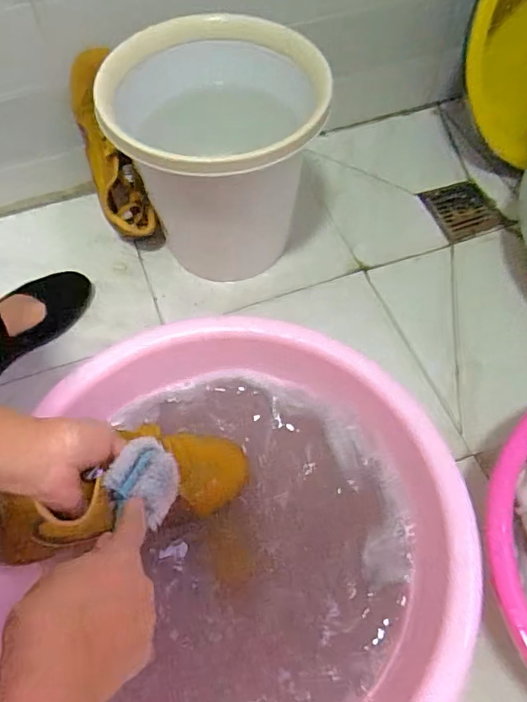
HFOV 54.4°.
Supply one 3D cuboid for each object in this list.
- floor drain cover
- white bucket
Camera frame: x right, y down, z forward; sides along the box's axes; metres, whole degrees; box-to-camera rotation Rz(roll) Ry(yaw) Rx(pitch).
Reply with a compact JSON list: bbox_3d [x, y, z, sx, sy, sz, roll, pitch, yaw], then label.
[{"bbox_3d":[0.317,-0.221,0.809,0.099,0.014,0.108,-17,62,-7],"label":"floor drain cover"},{"bbox_3d":[-0.056,-0.224,0.659,0.246,0.262,0.237,-1,61,2],"label":"white bucket"}]

